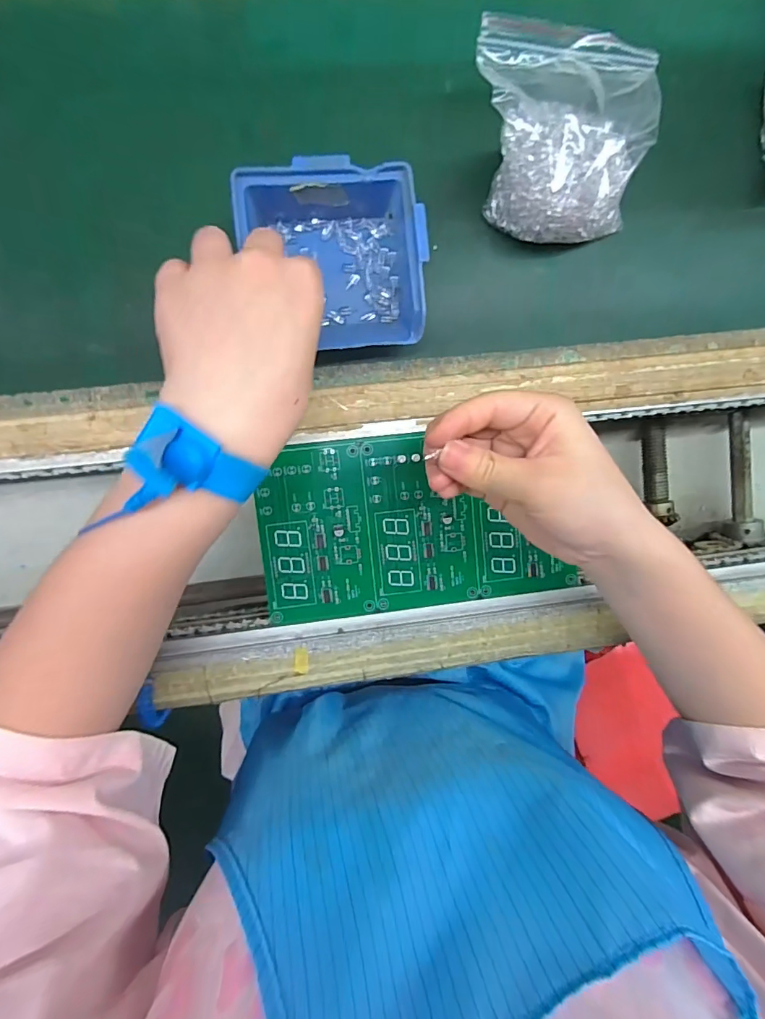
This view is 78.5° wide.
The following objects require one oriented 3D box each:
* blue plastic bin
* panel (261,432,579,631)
[{"bbox_3d":[-0.028,-0.148,0.282,0.101,0.046,0.092,-7,97,-5],"label":"blue plastic bin"},{"bbox_3d":[0.022,0.010,0.336,0.213,0.004,0.123,-6,97,-5],"label":"panel"}]

